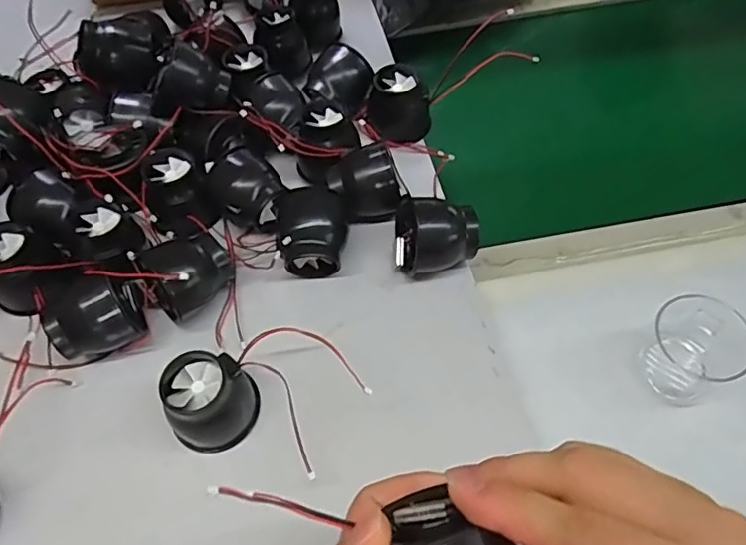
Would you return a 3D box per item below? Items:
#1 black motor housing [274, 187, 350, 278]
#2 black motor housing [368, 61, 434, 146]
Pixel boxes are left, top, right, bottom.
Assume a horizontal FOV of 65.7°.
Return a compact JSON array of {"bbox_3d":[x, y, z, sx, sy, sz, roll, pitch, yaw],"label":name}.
[{"bbox_3d":[-0.045,-0.030,0.427,0.053,0.053,0.063,-11,59,-4],"label":"black motor housing"},{"bbox_3d":[0.021,-0.146,0.503,0.057,0.046,0.049,-3,59,1],"label":"black motor housing"}]

